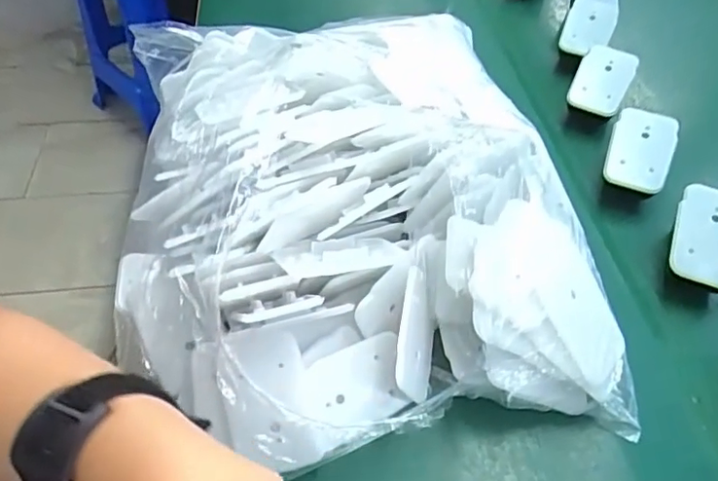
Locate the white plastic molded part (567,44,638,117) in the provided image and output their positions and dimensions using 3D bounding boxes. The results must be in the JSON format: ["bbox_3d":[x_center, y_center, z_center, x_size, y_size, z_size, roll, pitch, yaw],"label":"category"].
[{"bbox_3d":[0.203,-0.135,0.485,0.042,0.011,0.062,24,76,15],"label":"white plastic molded part"}]

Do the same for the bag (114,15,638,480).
[{"bbox_3d":[-0.004,-0.029,0.357,0.271,0.093,0.308,-6,50,-6],"label":"bag"}]

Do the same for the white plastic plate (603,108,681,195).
[{"bbox_3d":[0.206,-0.066,0.427,0.044,0.010,0.060,22,81,8],"label":"white plastic plate"}]

